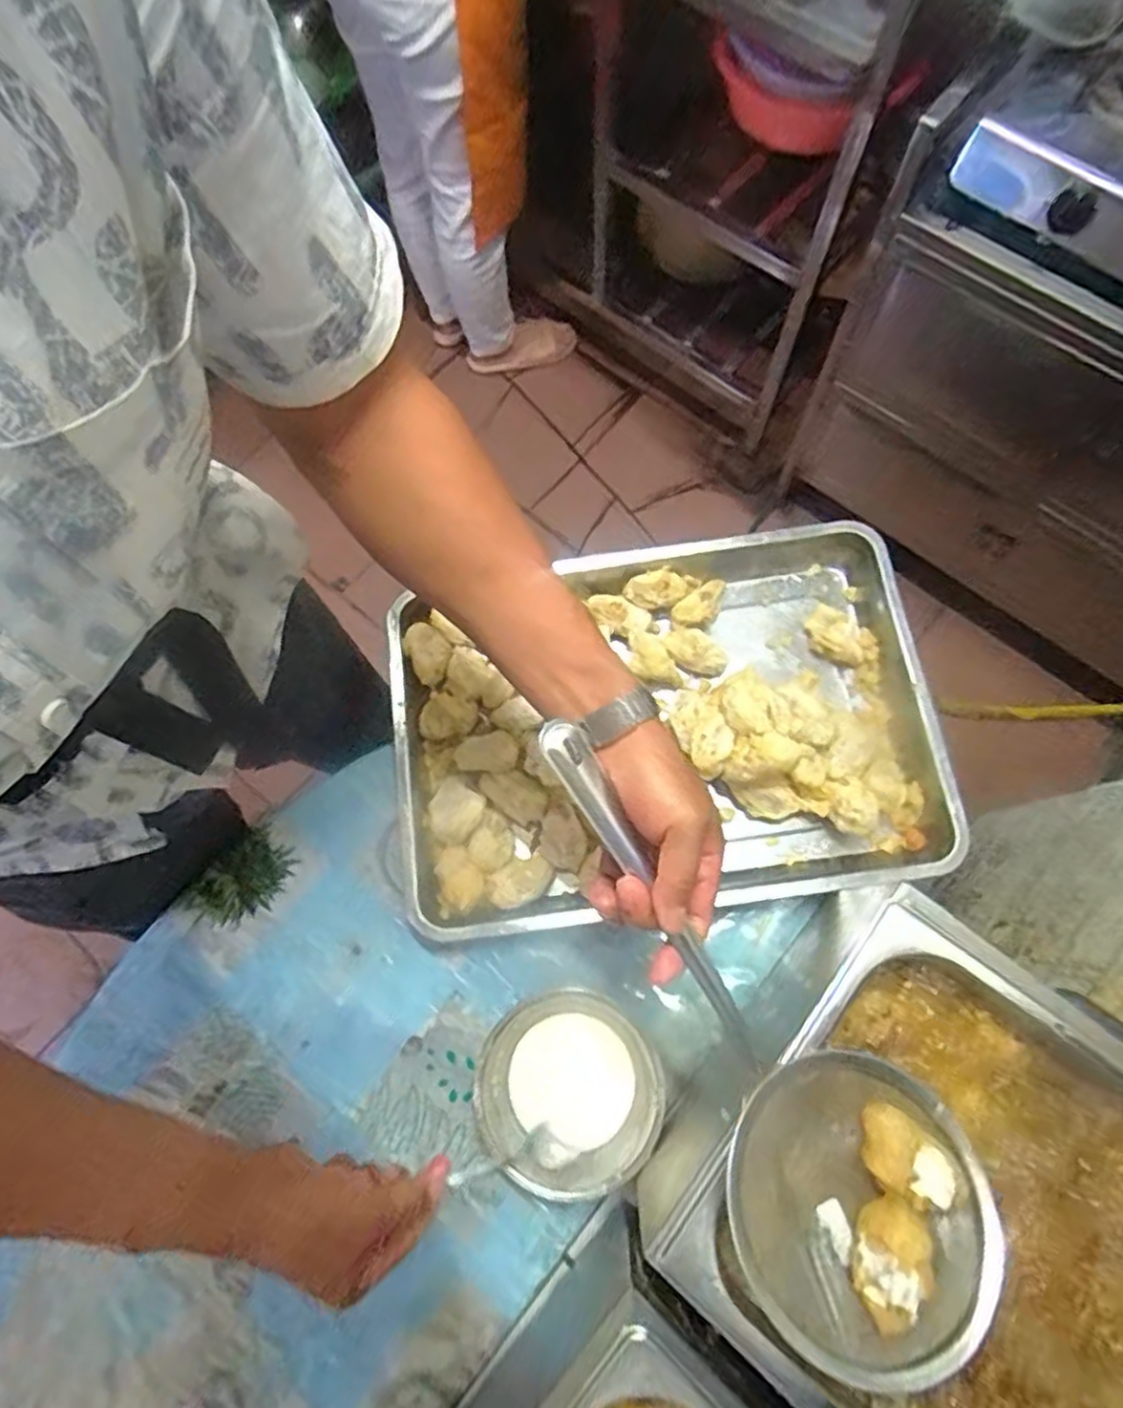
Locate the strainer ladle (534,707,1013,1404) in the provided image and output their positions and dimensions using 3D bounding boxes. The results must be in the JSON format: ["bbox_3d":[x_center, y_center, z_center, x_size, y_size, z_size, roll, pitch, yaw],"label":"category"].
[{"bbox_3d":[0.094,0.181,0.412,0.147,0.069,0.373,-35,86,-8],"label":"strainer ladle"}]

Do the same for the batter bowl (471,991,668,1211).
[{"bbox_3d":[0.006,0.316,0.591,0.142,0.053,0.143,-1,73,2],"label":"batter bowl"}]

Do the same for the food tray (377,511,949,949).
[{"bbox_3d":[0.088,0.015,0.672,0.503,0.077,0.345,-8,73,0],"label":"food tray"}]

